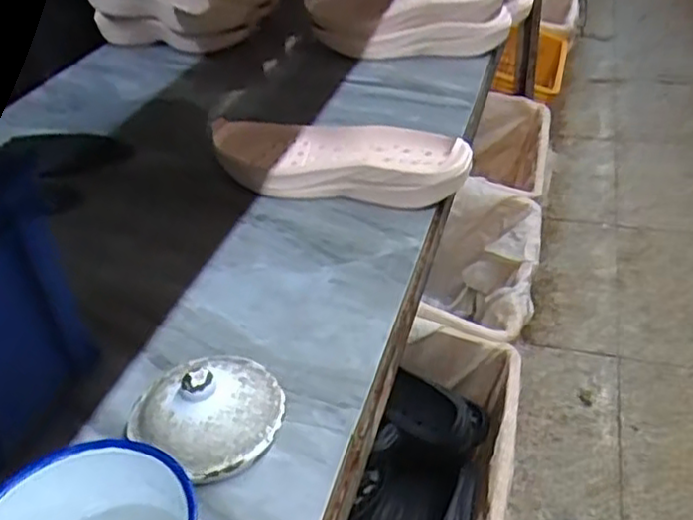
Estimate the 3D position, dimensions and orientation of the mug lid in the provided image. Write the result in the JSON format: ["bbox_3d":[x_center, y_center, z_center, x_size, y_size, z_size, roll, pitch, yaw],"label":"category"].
[{"bbox_3d":[-0.090,0.095,0.454,0.094,0.047,0.088,-3,37,3],"label":"mug lid"}]

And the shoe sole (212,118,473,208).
[{"bbox_3d":[-0.015,-0.103,0.708,0.288,0.048,0.105,11,40,20],"label":"shoe sole"}]

